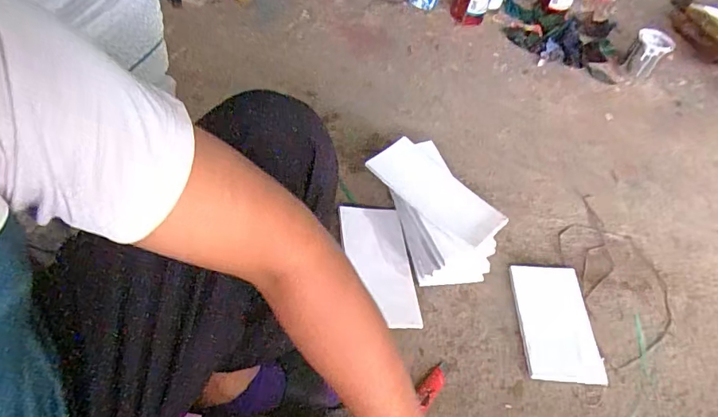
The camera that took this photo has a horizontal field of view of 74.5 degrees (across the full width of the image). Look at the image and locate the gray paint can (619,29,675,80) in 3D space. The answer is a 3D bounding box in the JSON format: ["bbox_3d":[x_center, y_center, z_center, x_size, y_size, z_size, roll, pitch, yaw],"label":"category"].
[{"bbox_3d":[0.882,-0.469,1.447,0.108,0.120,0.121,31,56,18],"label":"gray paint can"}]

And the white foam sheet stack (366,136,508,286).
[{"bbox_3d":[0.152,0.014,0.987,0.177,0.152,0.296,-21,57,-18],"label":"white foam sheet stack"}]

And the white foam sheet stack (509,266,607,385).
[{"bbox_3d":[0.384,0.219,0.922,0.141,0.009,0.236,4,53,-1],"label":"white foam sheet stack"}]

